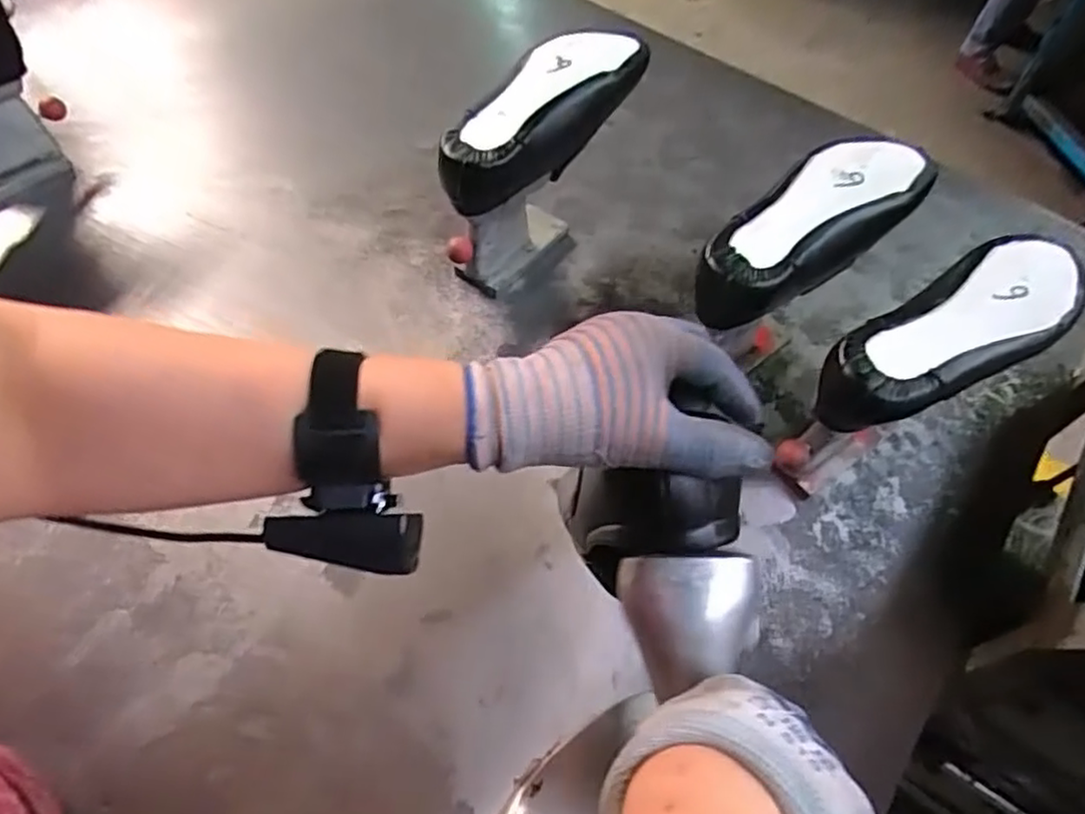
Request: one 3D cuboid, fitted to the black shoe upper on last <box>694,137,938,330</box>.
[{"bbox_3d":[0.250,-0.166,0.632,0.281,0.070,0.097,-36,66,-25],"label":"black shoe upper on last"}]

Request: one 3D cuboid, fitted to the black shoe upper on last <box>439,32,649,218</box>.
[{"bbox_3d":[0.002,-0.299,0.700,0.095,0.076,0.284,34,60,17],"label":"black shoe upper on last"}]

